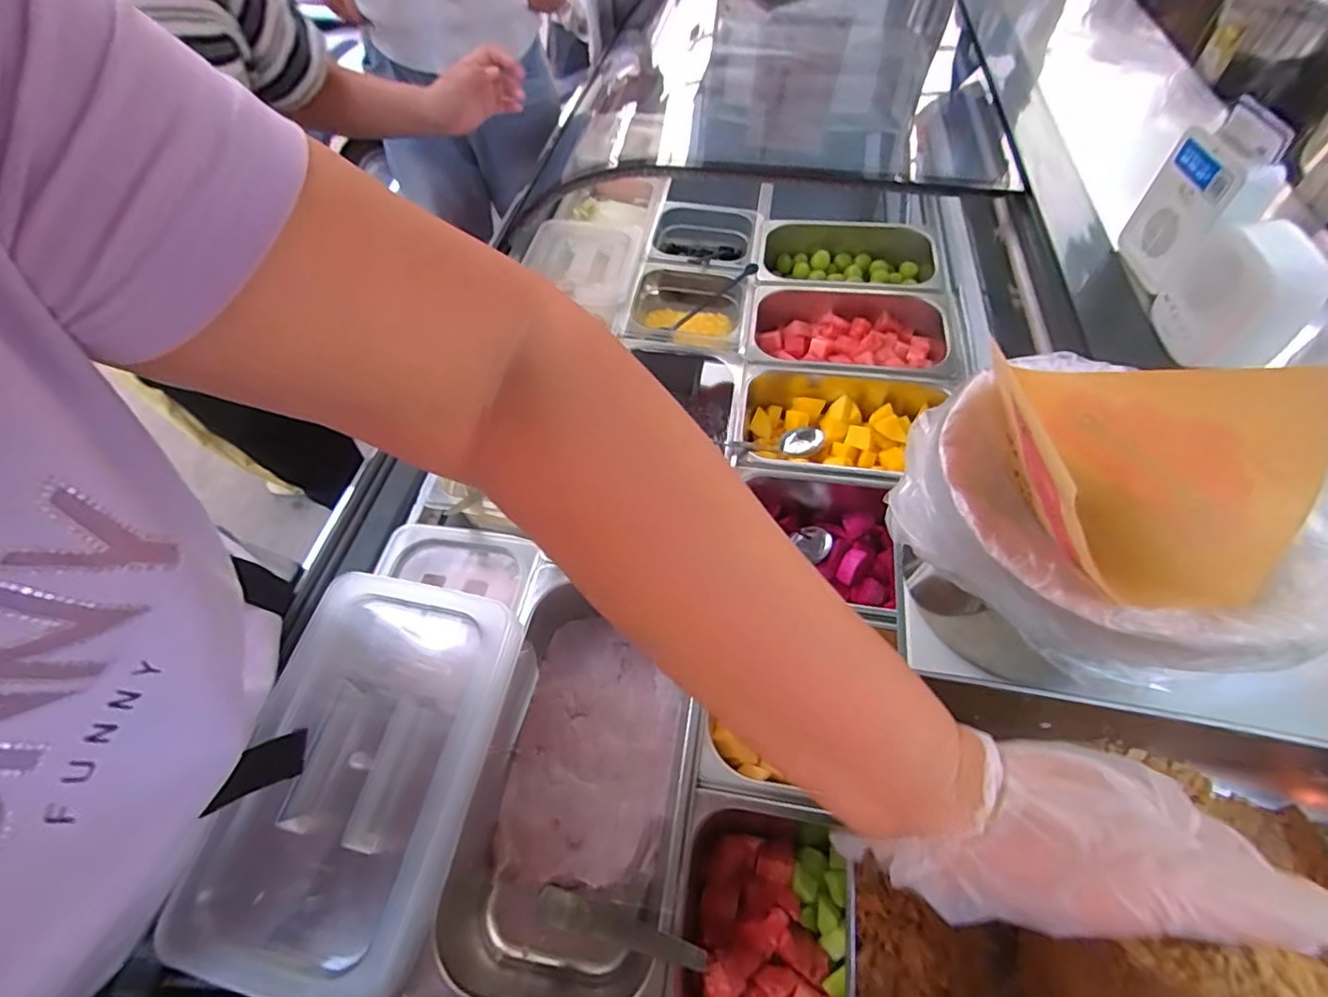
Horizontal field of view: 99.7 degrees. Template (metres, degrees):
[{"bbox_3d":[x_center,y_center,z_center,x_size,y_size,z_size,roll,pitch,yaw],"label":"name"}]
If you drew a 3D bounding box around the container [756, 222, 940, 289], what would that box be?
[{"bbox_3d":[0.272,-0.347,0.840,0.255,0.077,0.170,4,59,5],"label":"container"}]

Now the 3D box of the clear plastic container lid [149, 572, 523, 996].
[{"bbox_3d":[-0.224,0.194,0.411,0.170,0.049,0.259,7,60,7],"label":"clear plastic container lid"}]

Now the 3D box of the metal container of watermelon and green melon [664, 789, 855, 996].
[{"bbox_3d":[0.073,0.315,0.416,0.139,0.101,0.155,9,60,8],"label":"metal container of watermelon and green melon"}]

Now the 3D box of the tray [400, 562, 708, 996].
[{"bbox_3d":[-0.063,0.232,0.479,0.178,0.092,0.329,7,60,7],"label":"tray"}]

